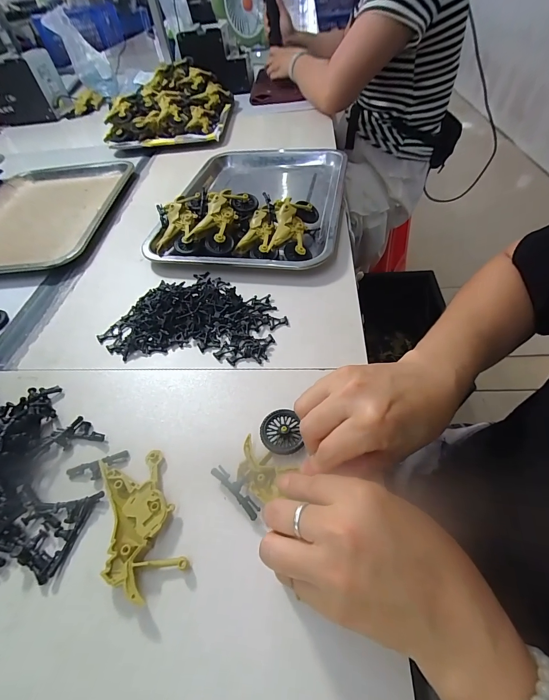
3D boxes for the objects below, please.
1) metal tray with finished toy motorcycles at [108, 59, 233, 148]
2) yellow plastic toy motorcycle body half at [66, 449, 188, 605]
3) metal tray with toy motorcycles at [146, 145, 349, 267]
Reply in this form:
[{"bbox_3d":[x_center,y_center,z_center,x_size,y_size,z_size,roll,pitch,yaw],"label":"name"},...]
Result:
[{"bbox_3d":[-0.245,-0.599,0.773,0.255,0.096,0.330,-2,51,5],"label":"metal tray with finished toy motorcycles"},{"bbox_3d":[-0.107,0.116,0.238,0.062,0.014,0.119,-35,56,-21],"label":"yellow plastic toy motorcycle body half"},{"bbox_3d":[-0.034,-0.250,0.499,0.269,0.055,0.347,5,52,10],"label":"metal tray with toy motorcycles"}]

